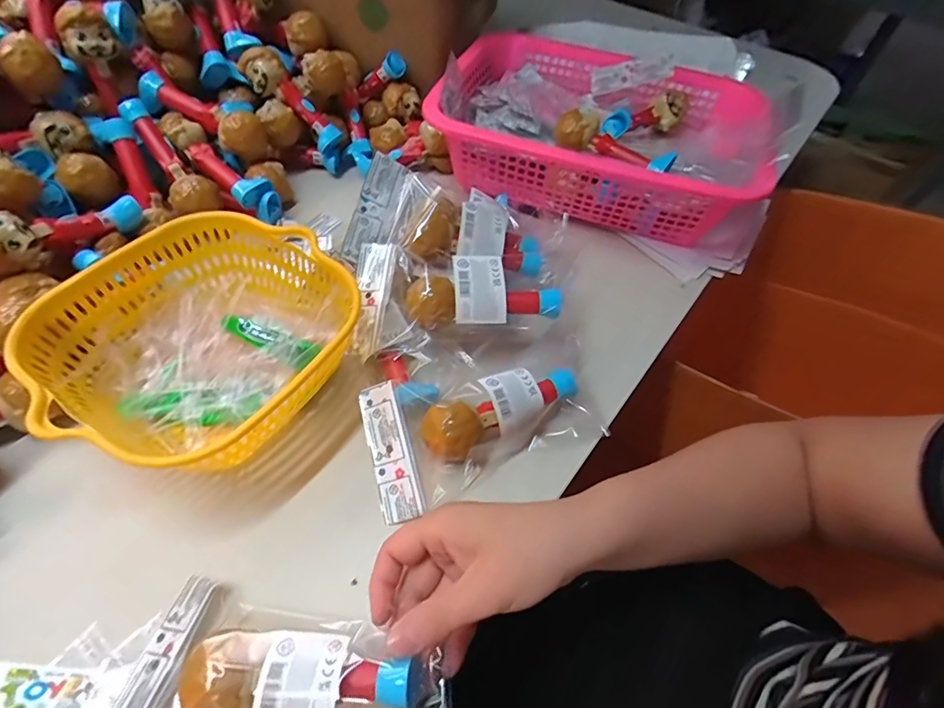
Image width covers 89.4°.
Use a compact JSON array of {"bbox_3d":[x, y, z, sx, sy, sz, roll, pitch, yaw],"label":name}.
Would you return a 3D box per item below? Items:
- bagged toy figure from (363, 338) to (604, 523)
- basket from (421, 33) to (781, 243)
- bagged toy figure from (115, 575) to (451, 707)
[{"bbox_3d":[0.013,0.049,0.362,0.181,0.050,0.090,-13,55,-13],"label":"bagged toy figure"},{"bbox_3d":[0.149,-0.256,0.551,0.332,0.091,0.259,16,54,8],"label":"basket"},{"bbox_3d":[-0.104,0.181,0.250,0.185,0.042,0.085,3,53,12],"label":"bagged toy figure"}]

